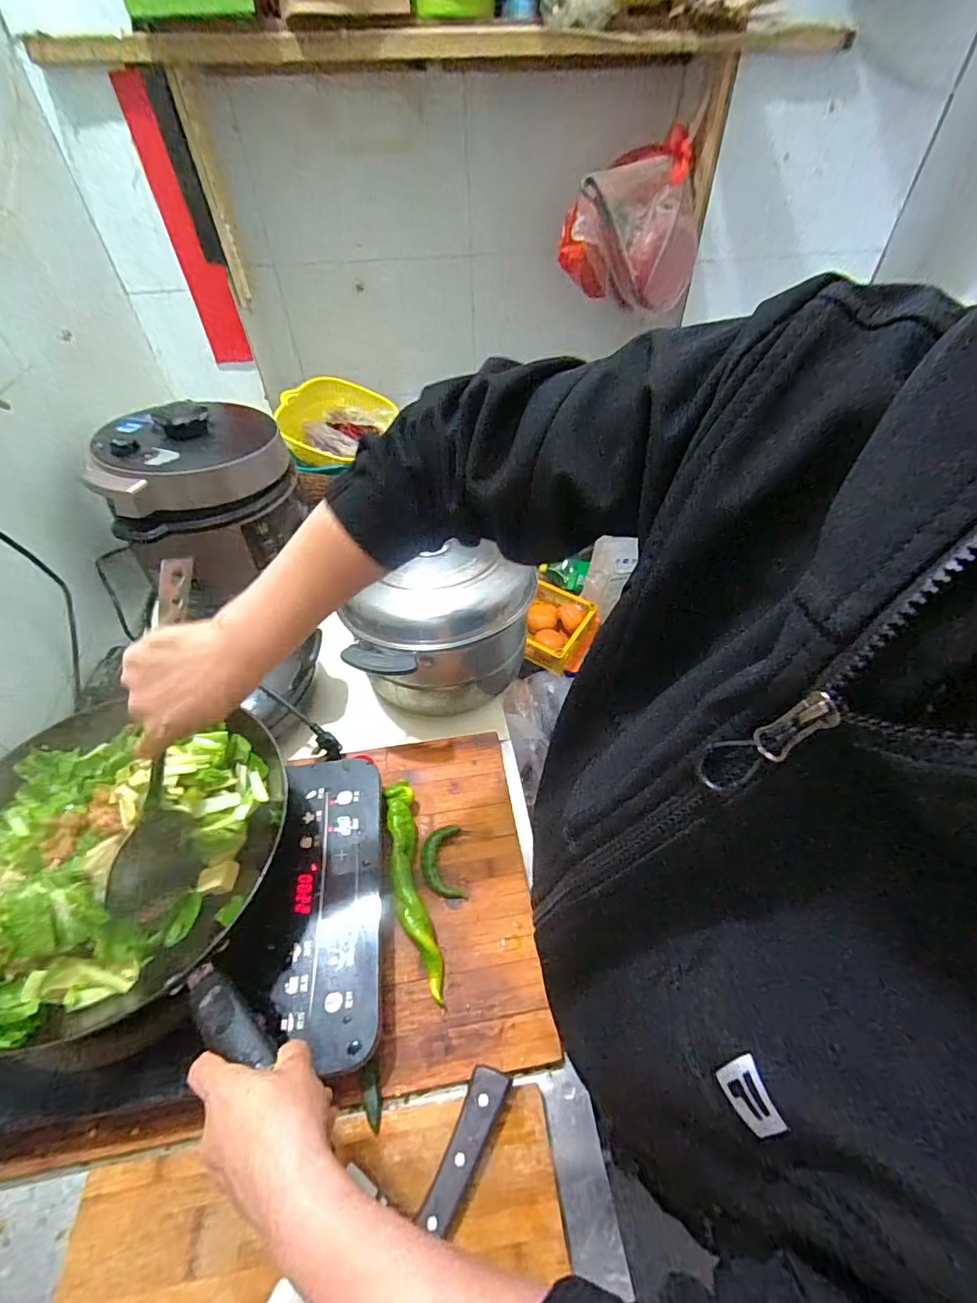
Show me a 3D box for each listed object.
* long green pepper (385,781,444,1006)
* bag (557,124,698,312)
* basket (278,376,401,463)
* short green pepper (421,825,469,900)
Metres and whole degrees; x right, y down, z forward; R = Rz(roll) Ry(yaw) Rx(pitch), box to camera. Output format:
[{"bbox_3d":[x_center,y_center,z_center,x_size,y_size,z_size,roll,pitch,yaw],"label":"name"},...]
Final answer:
[{"bbox_3d":[-0.085,0.253,0.566,0.035,0.038,0.223,-11,48,-9],"label":"long green pepper"},{"bbox_3d":[0.292,-0.871,1.063,0.244,0.259,0.157,24,52,22],"label":"bag"},{"bbox_3d":[-0.345,-0.514,1.176,0.276,0.086,0.281,4,62,-7],"label":"basket"},{"bbox_3d":[-0.053,0.238,0.586,0.046,0.019,0.082,-7,47,-5],"label":"short green pepper"}]

